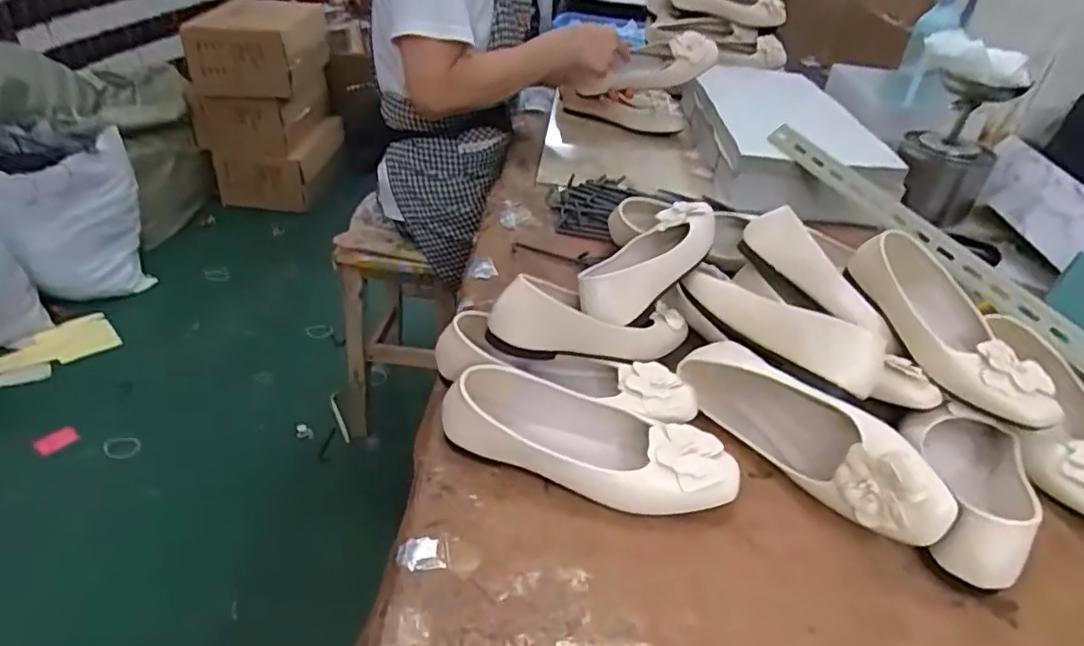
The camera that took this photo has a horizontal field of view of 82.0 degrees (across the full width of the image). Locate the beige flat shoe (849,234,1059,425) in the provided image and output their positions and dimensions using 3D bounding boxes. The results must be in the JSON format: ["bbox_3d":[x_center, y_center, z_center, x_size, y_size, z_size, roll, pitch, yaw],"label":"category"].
[{"bbox_3d":[0.414,-0.001,0.640,0.069,0.095,0.245,-7,38,-17],"label":"beige flat shoe"}]

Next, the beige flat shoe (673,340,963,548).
[{"bbox_3d":[0.235,0.095,0.564,0.076,0.088,0.258,-23,45,-33],"label":"beige flat shoe"}]

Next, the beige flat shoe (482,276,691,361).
[{"bbox_3d":[0.059,0.001,0.654,0.225,0.074,0.081,7,33,-25],"label":"beige flat shoe"}]

